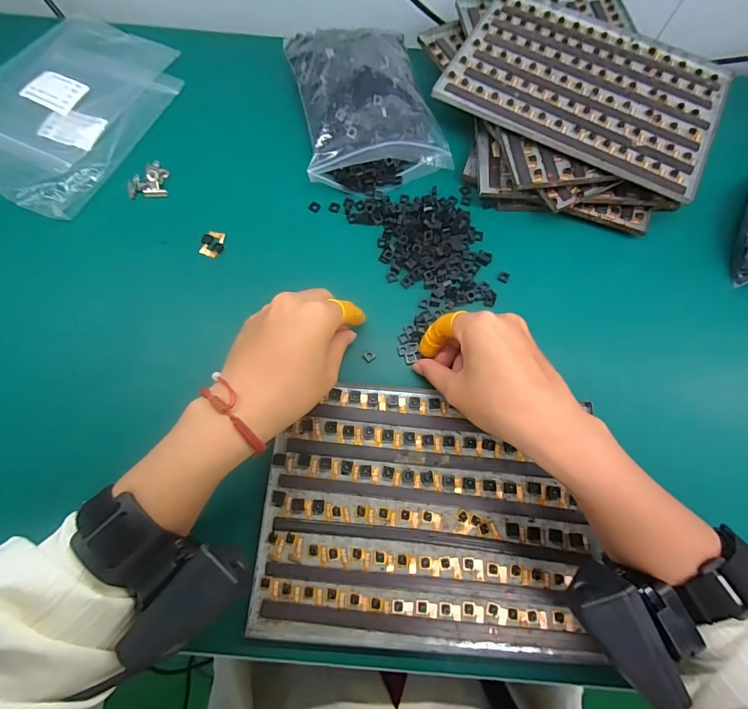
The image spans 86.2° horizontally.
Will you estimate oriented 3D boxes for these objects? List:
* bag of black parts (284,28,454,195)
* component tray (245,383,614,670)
[{"bbox_3d":[-0.006,-0.249,0.393,0.137,0.039,0.173,-9,72,-5],"label":"bag of black parts"},{"bbox_3d":[0.037,0.118,0.298,0.230,0.005,0.180,5,72,0],"label":"component tray"}]

